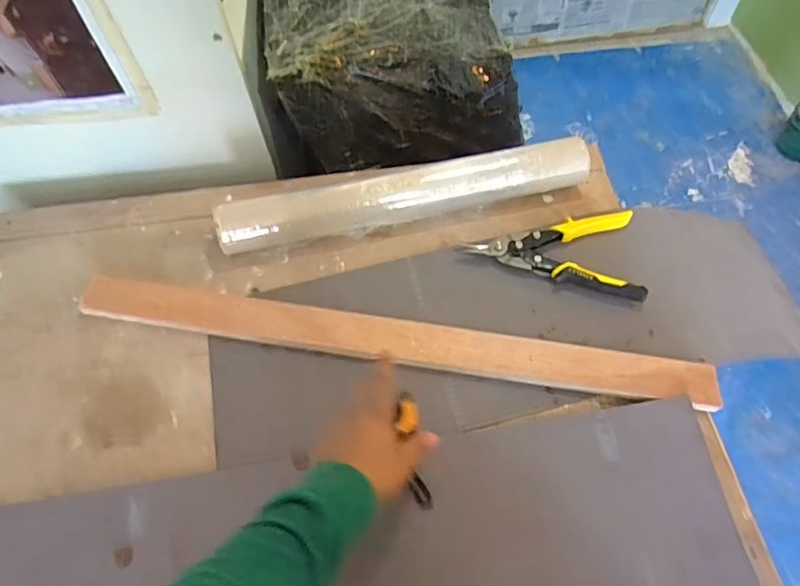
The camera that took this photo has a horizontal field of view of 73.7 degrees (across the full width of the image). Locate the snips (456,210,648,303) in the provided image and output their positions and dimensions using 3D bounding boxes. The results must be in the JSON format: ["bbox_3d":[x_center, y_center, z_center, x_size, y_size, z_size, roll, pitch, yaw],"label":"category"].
[{"bbox_3d":[0.201,-0.052,0.713,0.221,0.030,0.137,3,60,4],"label":"snips"}]

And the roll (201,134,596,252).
[{"bbox_3d":[0.009,-0.137,0.750,0.520,0.067,0.067,-11,60,-4],"label":"roll"}]

